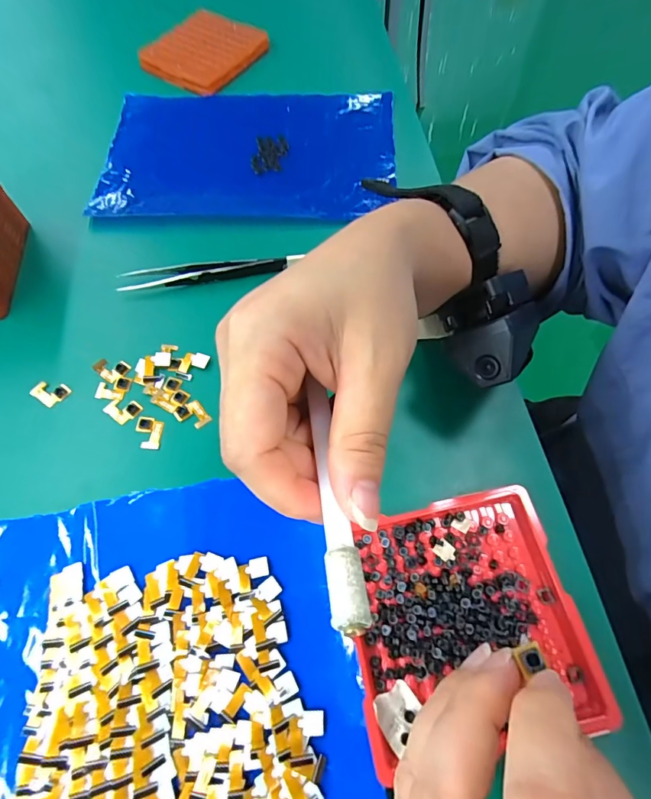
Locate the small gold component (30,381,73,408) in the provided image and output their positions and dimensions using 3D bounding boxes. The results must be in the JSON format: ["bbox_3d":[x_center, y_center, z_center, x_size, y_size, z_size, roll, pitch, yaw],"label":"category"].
[{"bbox_3d":[-0.158,-0.005,0.245,0.018,0.004,0.015,30,69,14],"label":"small gold component"}]

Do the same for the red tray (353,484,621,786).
[{"bbox_3d":[0.061,0.095,0.194,0.098,0.007,0.096,-10,65,-4],"label":"red tray"}]

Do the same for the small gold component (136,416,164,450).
[{"bbox_3d":[-0.097,0.018,0.235,0.015,0.004,0.018,2,65,2],"label":"small gold component"}]

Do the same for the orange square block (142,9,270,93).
[{"bbox_3d":[-0.108,-0.314,0.384,0.084,0.010,0.086,32,69,15],"label":"orange square block"}]

